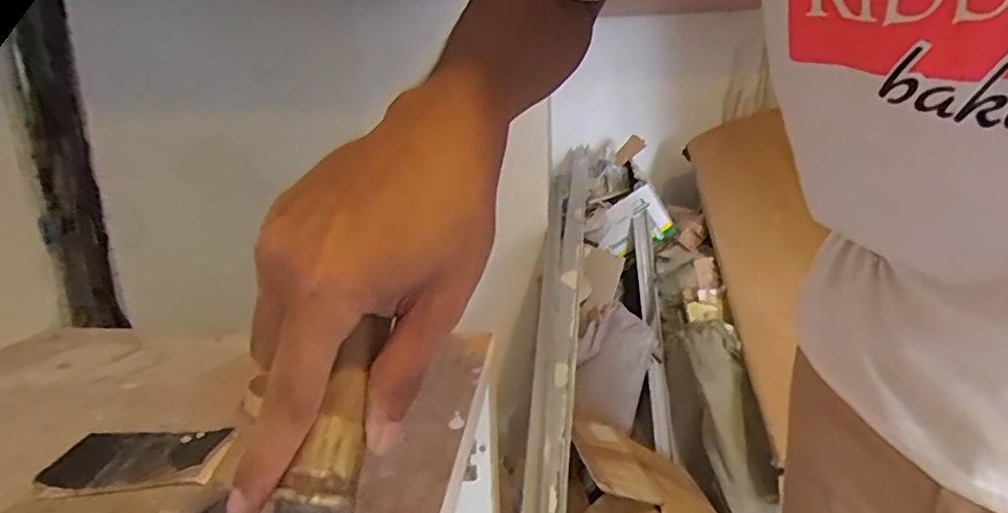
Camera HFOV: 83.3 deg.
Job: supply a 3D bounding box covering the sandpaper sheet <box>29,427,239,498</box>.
[{"bbox_3d":[-0.266,0.147,0.420,0.113,0.011,0.072,-3,14,-8],"label":"sandpaper sheet"}]

